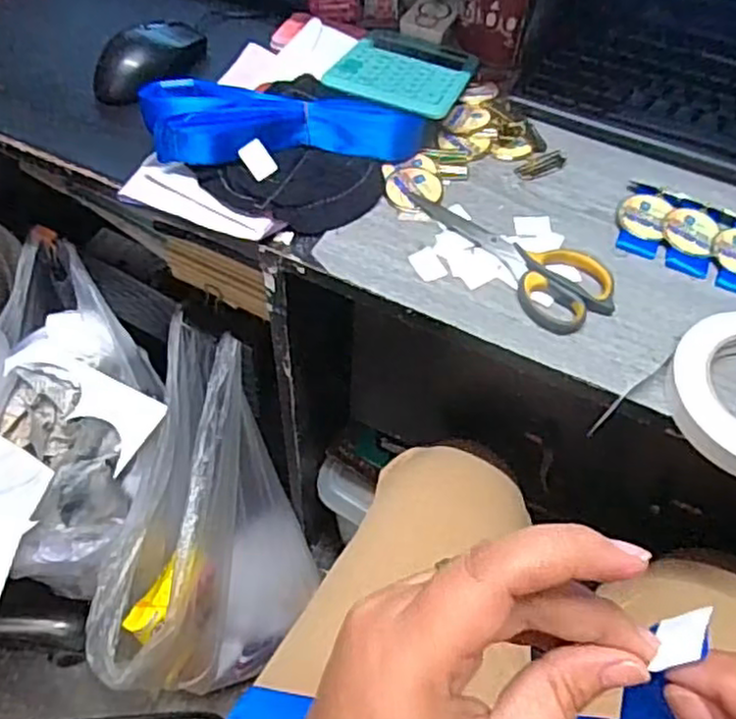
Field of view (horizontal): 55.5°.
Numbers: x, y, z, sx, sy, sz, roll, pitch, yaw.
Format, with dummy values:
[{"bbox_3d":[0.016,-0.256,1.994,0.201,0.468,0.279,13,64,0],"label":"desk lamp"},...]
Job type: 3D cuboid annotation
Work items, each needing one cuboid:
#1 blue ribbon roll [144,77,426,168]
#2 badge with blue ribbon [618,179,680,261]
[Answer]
[{"bbox_3d":[-0.062,-0.186,0.535,0.201,0.044,0.076,-9,57,-6],"label":"blue ribbon roll"},{"bbox_3d":[0.205,-0.108,0.519,0.036,0.008,0.074,22,59,13],"label":"badge with blue ribbon"}]

